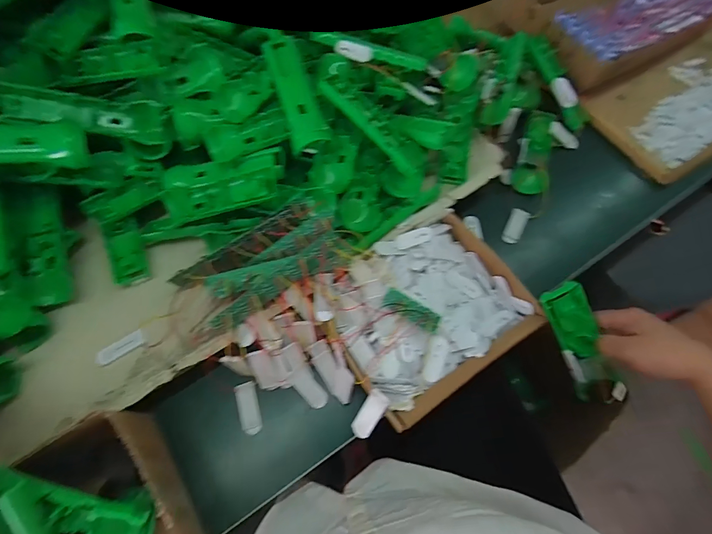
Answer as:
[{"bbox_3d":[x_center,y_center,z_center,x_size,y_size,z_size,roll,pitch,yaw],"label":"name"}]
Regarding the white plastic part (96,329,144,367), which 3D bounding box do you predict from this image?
[{"bbox_3d":[-0.290,0.100,0.453,0.054,0.004,0.018,-34,97,-34],"label":"white plastic part"}]

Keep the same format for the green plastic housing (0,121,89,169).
[{"bbox_3d":[-0.371,-0.125,0.378,0.154,0.029,0.048,-7,66,-19],"label":"green plastic housing"}]

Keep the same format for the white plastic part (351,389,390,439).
[{"bbox_3d":[0.015,0.157,0.391,0.022,0.005,0.056,32,98,13],"label":"white plastic part"}]

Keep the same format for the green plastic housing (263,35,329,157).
[{"bbox_3d":[-0.075,-0.218,0.456,0.044,0.018,0.143,-16,84,-7],"label":"green plastic housing"}]

